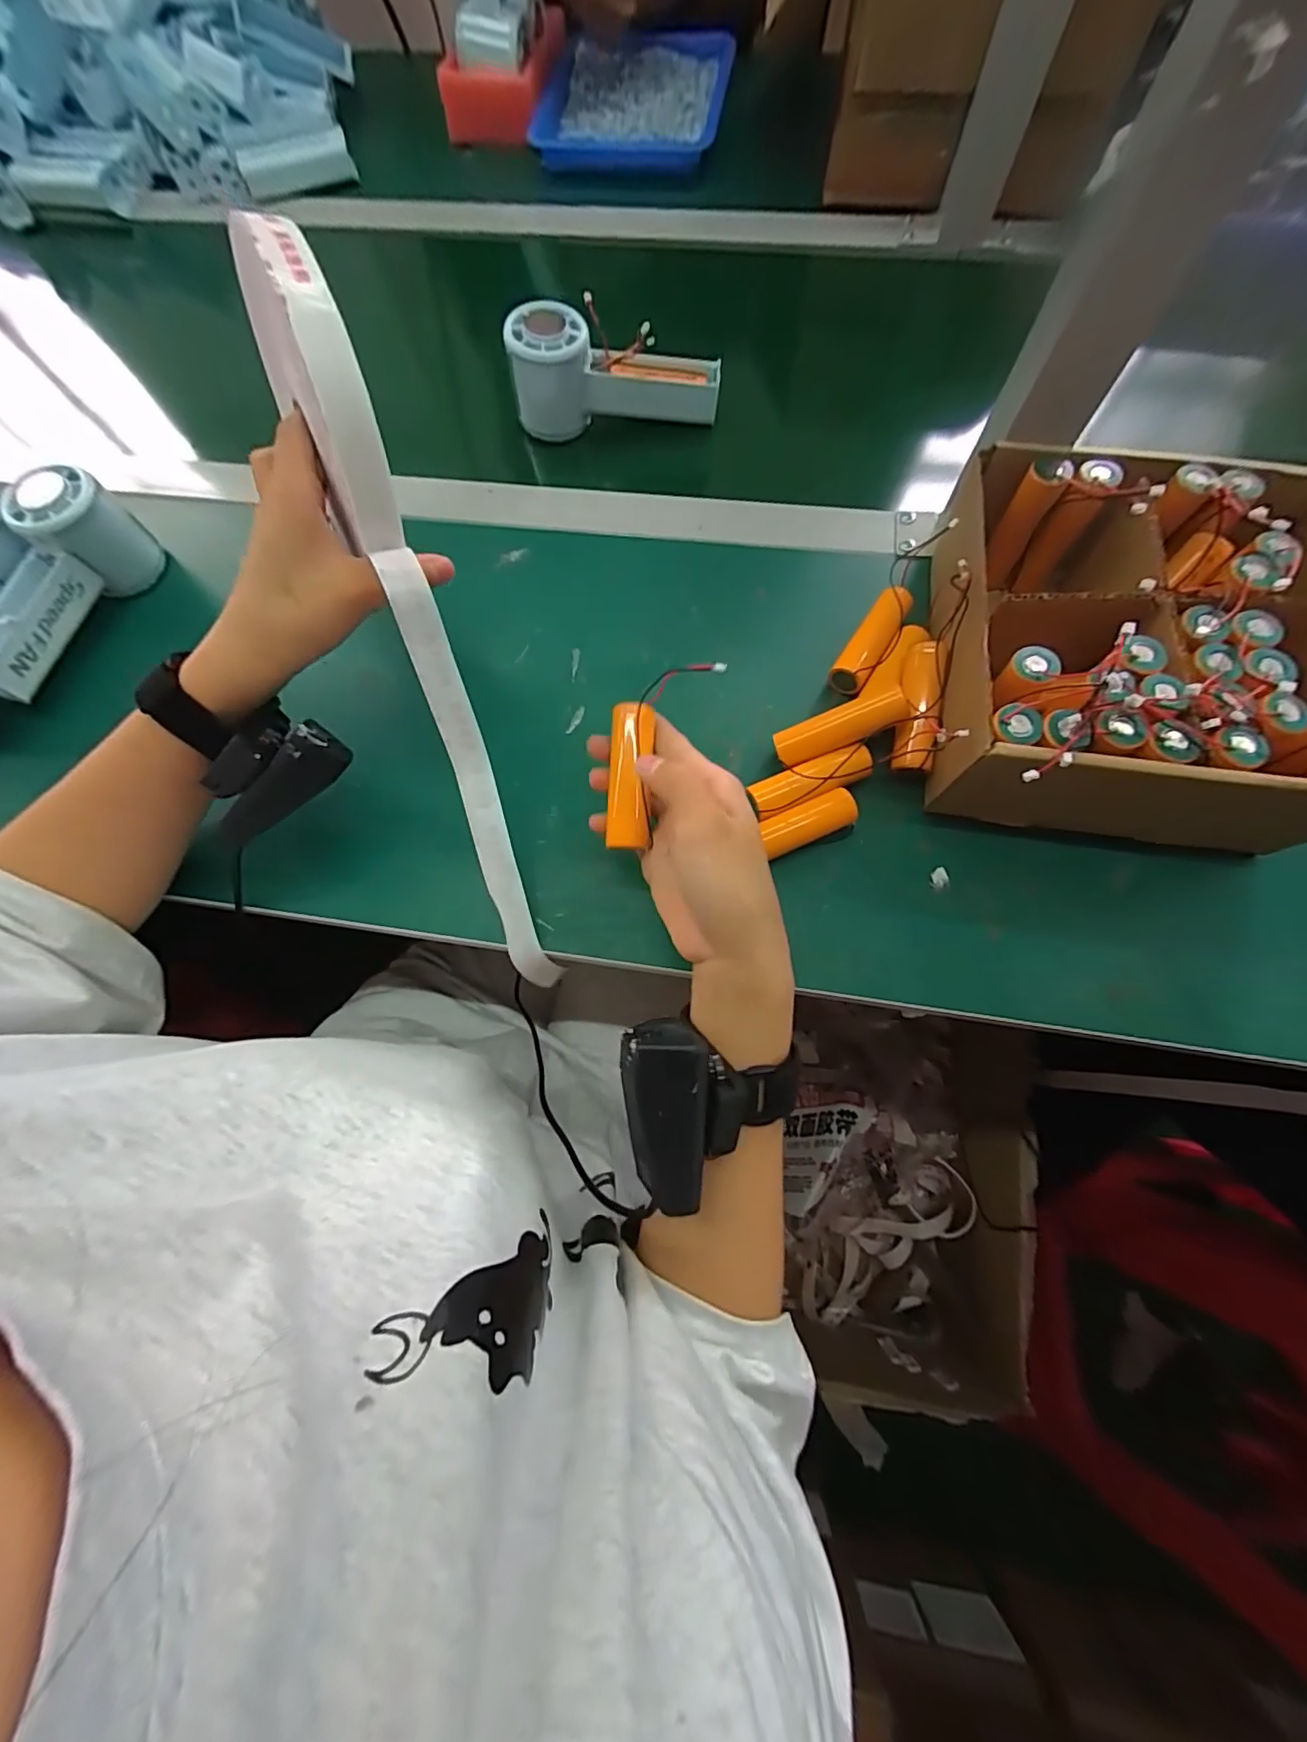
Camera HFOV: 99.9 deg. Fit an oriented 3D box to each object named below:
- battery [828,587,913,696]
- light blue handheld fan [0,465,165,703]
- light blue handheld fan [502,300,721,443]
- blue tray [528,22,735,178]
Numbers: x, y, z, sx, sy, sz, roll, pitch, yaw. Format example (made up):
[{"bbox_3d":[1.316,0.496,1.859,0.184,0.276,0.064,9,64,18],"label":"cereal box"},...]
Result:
[{"bbox_3d":[0.134,-0.142,0.341,0.023,0.023,0.071,30,76,10],"label":"battery"},{"bbox_3d":[-0.401,-0.187,0.355,0.049,0.067,0.146,20,74,7],"label":"light blue handheld fan"},{"bbox_3d":[-0.027,-0.367,0.405,0.149,0.060,0.048,-2,73,1],"label":"light blue handheld fan"},{"bbox_3d":[-0.025,-0.756,0.545,0.180,0.025,0.198,6,73,3],"label":"blue tray"}]

